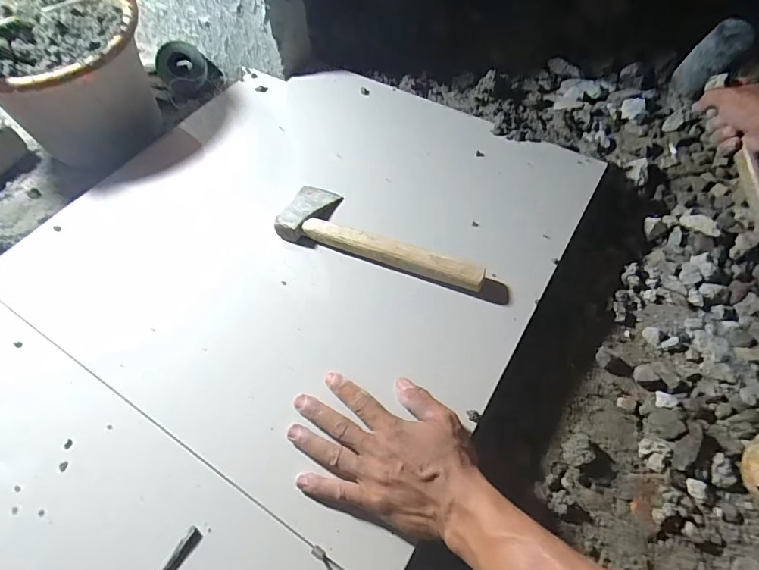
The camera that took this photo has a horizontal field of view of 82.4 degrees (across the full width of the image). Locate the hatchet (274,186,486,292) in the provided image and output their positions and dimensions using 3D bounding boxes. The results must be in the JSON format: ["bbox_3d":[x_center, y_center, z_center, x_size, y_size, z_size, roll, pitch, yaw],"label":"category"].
[{"bbox_3d":[0.006,-0.070,0.555,0.267,0.025,0.093,17,57,11],"label":"hatchet"}]

